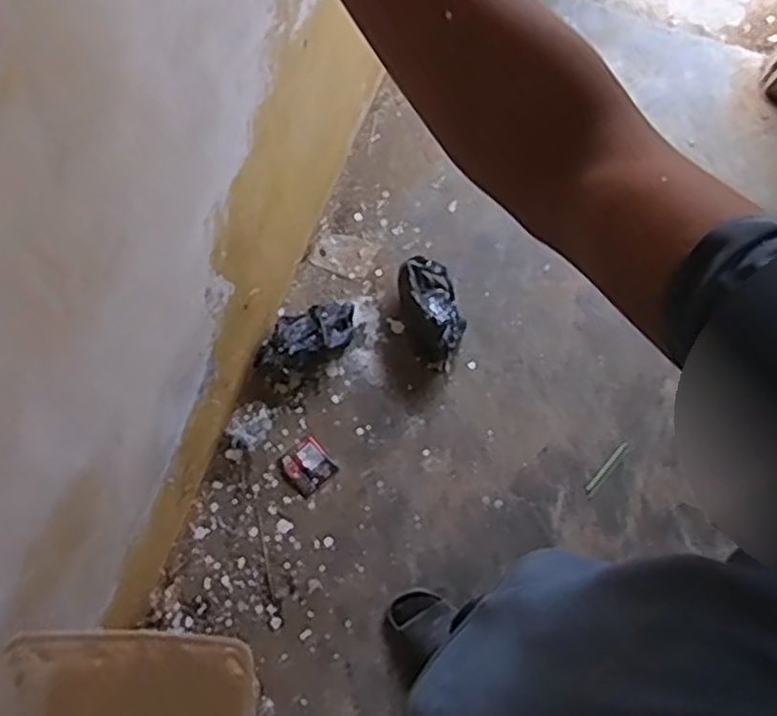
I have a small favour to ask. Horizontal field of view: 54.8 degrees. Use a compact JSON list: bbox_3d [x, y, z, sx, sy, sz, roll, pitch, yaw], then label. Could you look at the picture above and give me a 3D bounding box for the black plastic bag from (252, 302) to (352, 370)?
[{"bbox_3d":[-0.162,-0.044,1.473,0.208,0.087,0.104,-19,74,-7],"label":"black plastic bag"}]

